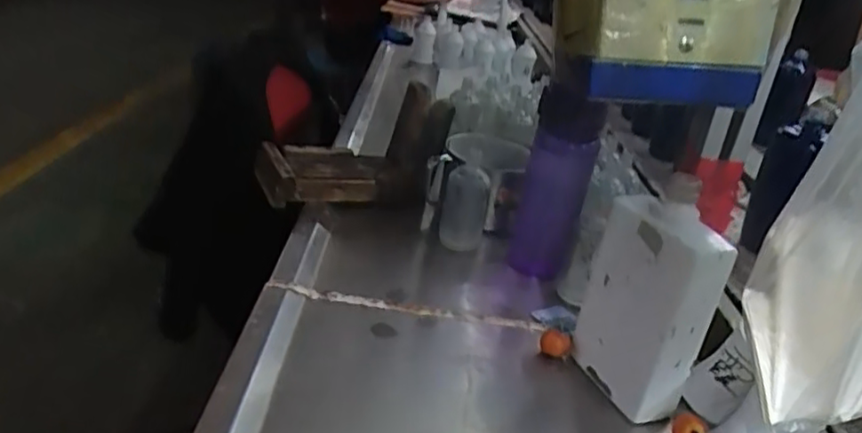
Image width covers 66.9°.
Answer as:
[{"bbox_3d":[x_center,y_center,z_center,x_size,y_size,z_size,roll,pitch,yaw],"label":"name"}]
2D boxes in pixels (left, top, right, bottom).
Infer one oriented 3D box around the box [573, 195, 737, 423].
[{"bbox_3d":[0.186,0.077,0.572,0.067,0.172,0.104,-1,26,-14],"label":"box"}]

